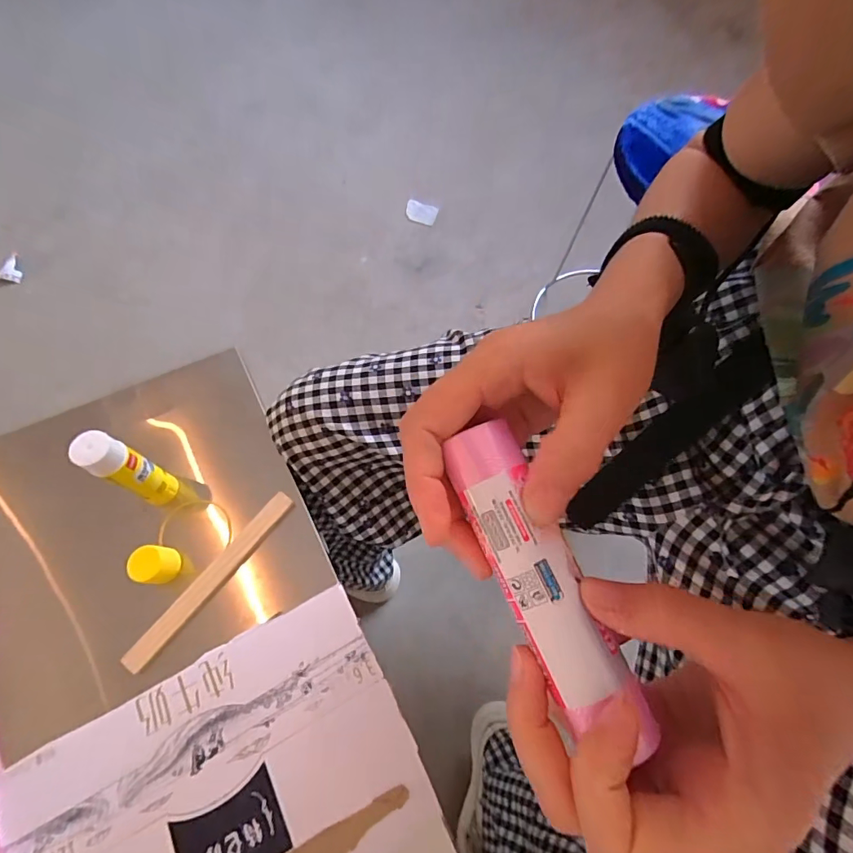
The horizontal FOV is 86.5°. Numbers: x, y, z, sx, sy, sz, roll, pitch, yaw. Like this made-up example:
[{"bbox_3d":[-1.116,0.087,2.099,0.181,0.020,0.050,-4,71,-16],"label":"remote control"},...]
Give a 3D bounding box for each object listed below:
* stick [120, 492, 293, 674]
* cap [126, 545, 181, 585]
[{"bbox_3d":[-0.178,0.125,0.381,0.020,0.005,0.169,34,67,15],"label":"stick"},{"bbox_3d":[-0.225,0.114,0.375,0.030,0.026,0.029,-11,64,-7],"label":"cap"}]

